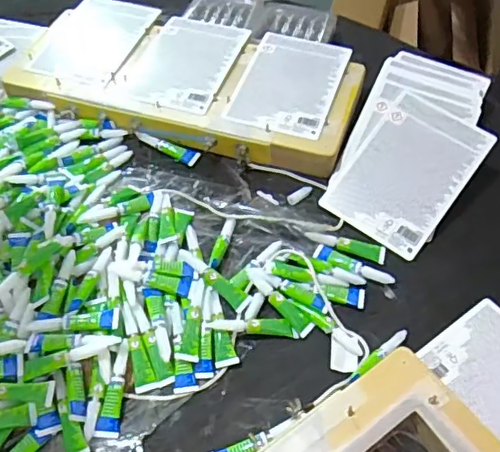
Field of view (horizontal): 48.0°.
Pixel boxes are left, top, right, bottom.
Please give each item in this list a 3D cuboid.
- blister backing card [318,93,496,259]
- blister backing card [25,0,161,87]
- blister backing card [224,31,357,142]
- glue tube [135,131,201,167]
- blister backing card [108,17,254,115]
[{"bbox_3d":[0.169,-0.059,0.604,0.116,0.005,0.167,34,80,21],"label":"blister backing card"},{"bbox_3d":[-0.203,-0.250,0.737,0.118,0.004,0.171,15,55,11],"label":"blister backing card"},{"bbox_3d":[0.051,-0.177,0.681,0.115,0.010,0.174,16,57,12],"label":"blister backing card"},{"bbox_3d":[-0.096,-0.094,0.662,0.083,0.012,0.017,28,58,19],"label":"glue tube"},{"bbox_3d":[-0.081,-0.208,0.702,0.117,0.008,0.172,17,55,12],"label":"blister backing card"}]

